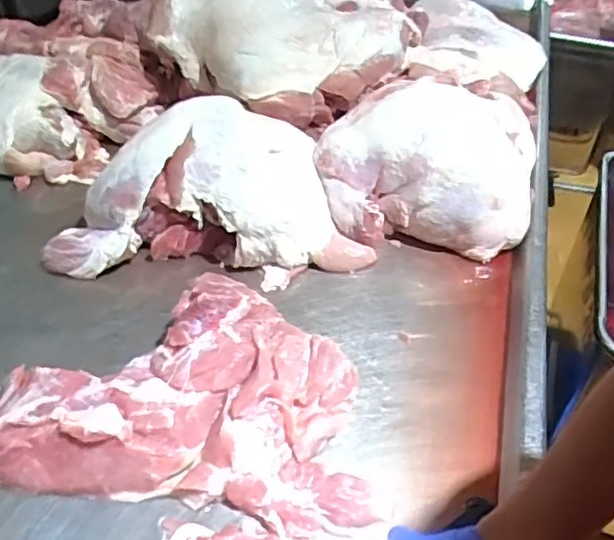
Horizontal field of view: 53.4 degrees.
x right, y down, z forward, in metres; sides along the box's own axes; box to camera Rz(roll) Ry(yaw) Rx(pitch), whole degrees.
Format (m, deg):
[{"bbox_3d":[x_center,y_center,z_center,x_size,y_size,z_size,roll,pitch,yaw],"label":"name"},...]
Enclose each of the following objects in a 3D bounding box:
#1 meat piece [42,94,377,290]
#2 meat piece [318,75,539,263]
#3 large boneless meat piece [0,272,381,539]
[{"bbox_3d":[-0.127,-0.122,0.870,0.429,0.134,0.268,3,42,2],"label":"meat piece"},{"bbox_3d":[0.186,-0.176,0.918,0.325,0.139,0.310,6,42,5],"label":"meat piece"},{"bbox_3d":[-0.119,0.119,0.653,0.399,0.082,0.257,7,42,6],"label":"large boneless meat piece"}]

